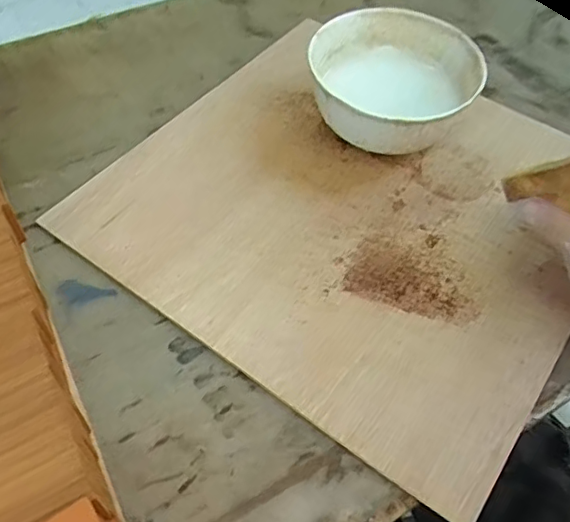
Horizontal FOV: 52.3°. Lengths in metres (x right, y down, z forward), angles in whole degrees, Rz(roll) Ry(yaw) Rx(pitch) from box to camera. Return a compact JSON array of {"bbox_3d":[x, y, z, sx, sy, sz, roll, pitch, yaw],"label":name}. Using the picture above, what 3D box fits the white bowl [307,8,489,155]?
[{"bbox_3d":[0.109,-0.170,0.564,0.148,0.088,0.164,31,59,19],"label":"white bowl"}]

